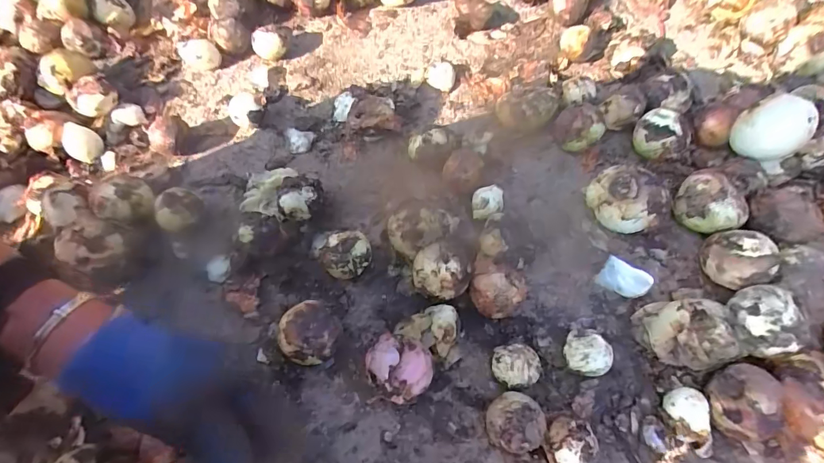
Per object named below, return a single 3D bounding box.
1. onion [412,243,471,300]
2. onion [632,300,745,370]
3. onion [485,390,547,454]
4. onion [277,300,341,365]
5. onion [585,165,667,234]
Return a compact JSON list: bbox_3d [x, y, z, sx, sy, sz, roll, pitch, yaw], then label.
[{"bbox_3d":[0.032,0.046,0.469,0.059,0.046,0.054,18,65,11],"label":"onion"},{"bbox_3d":[0.287,0.105,0.443,0.081,0.054,0.073,1,62,3],"label":"onion"},{"bbox_3d":[0.098,0.184,0.409,0.051,0.041,0.051,-5,62,0],"label":"onion"},{"bbox_3d":[-0.108,0.110,0.454,0.060,0.046,0.062,-1,63,1],"label":"onion"},{"bbox_3d":[0.252,-0.037,0.510,0.070,0.067,0.083,-41,69,-17],"label":"onion"}]

